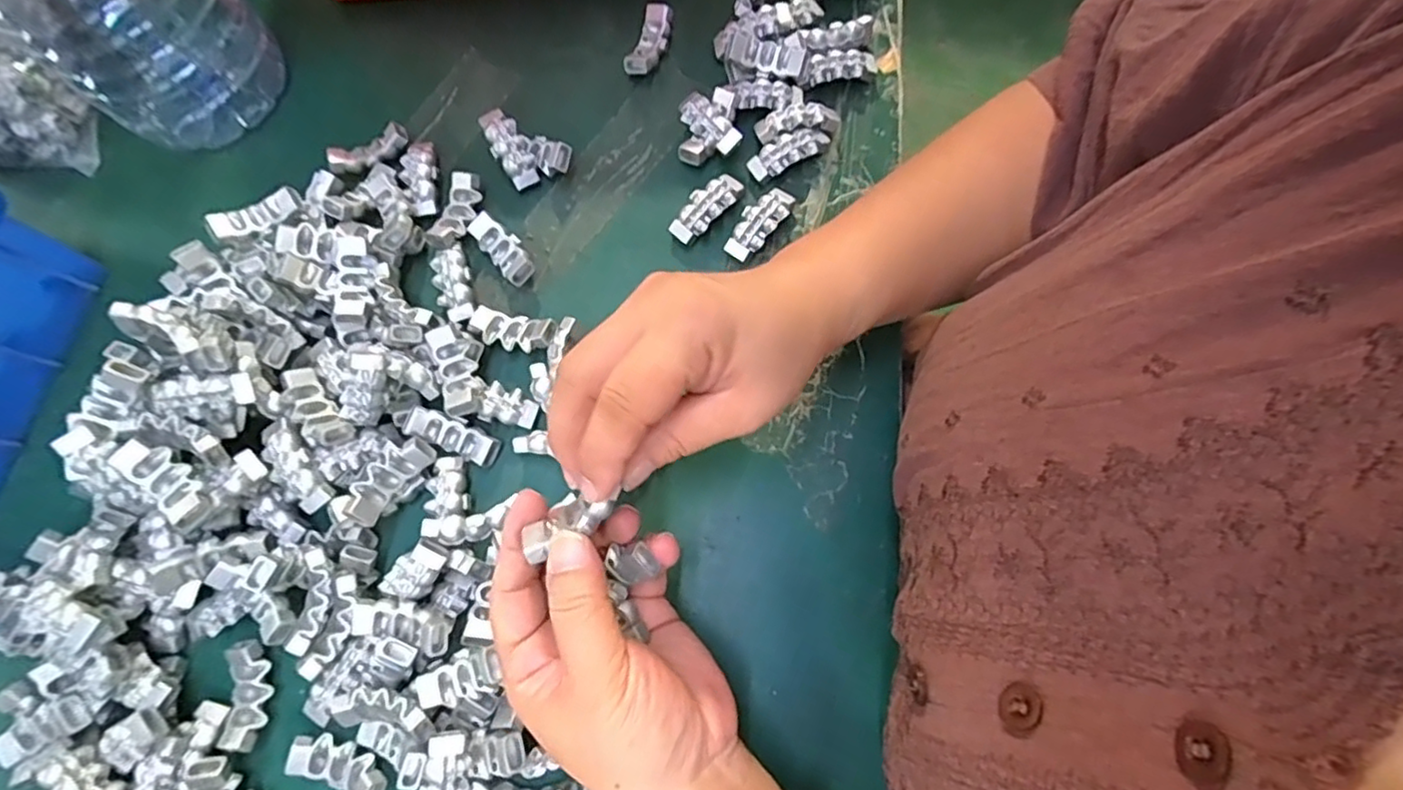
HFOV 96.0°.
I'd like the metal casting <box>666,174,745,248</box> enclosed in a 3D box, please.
[{"bbox_3d":[0.003,-0.106,0.357,0.048,0.013,0.019,-43,76,-10],"label":"metal casting"}]

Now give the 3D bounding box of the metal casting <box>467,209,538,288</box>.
[{"bbox_3d":[-0.112,-0.083,0.357,0.019,0.015,0.047,-39,76,-9],"label":"metal casting"}]

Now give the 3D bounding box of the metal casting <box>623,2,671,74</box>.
[{"bbox_3d":[-0.032,-0.217,0.390,0.020,0.017,0.045,21,75,8],"label":"metal casting"}]

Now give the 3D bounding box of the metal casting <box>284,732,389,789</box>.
[{"bbox_3d":[-0.165,0.170,0.290,0.047,0.013,0.019,20,75,8],"label":"metal casting"}]

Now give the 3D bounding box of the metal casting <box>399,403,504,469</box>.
[{"bbox_3d":[-0.129,0.022,0.328,0.048,0.012,0.015,25,76,-7],"label":"metal casting"}]

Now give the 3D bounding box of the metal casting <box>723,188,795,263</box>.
[{"bbox_3d":[0.032,-0.096,0.353,0.020,0.013,0.047,37,78,12],"label":"metal casting"}]

